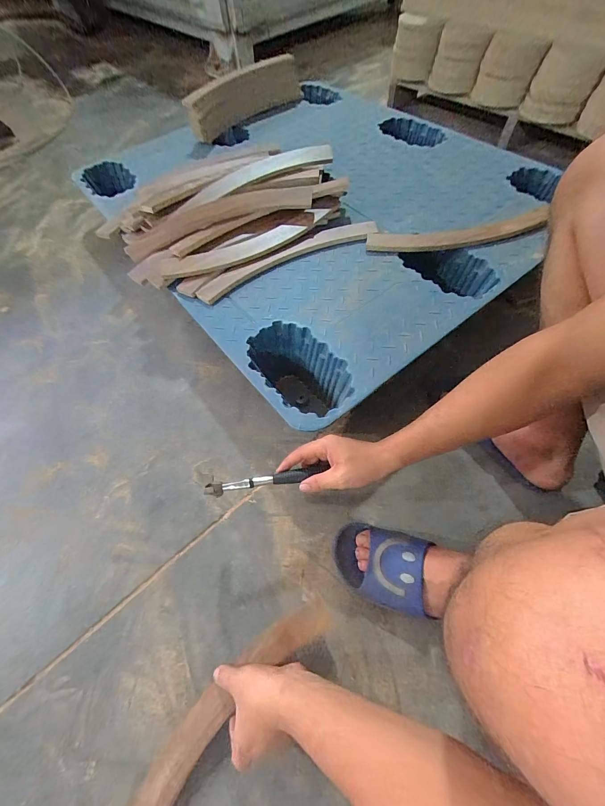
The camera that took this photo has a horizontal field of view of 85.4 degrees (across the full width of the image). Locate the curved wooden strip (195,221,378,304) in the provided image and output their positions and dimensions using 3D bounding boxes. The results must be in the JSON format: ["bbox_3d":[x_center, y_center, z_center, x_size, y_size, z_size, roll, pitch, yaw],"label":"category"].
[{"bbox_3d":[-0.031,-0.336,0.752,0.439,0.018,0.068,-27,63,-12],"label":"curved wooden strip"}]

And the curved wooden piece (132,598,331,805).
[{"bbox_3d":[-0.127,0.461,0.451,0.079,0.057,0.436,37,69,21],"label":"curved wooden piece"}]

